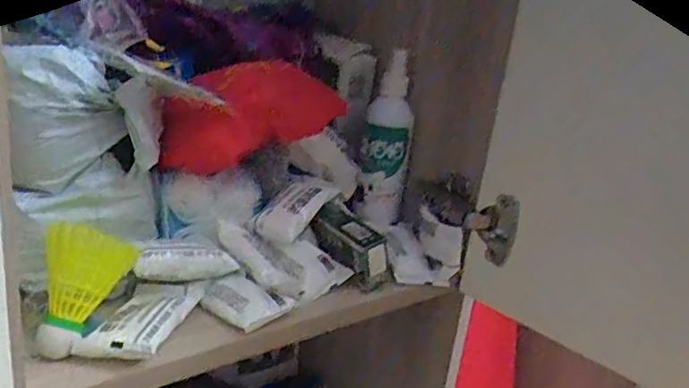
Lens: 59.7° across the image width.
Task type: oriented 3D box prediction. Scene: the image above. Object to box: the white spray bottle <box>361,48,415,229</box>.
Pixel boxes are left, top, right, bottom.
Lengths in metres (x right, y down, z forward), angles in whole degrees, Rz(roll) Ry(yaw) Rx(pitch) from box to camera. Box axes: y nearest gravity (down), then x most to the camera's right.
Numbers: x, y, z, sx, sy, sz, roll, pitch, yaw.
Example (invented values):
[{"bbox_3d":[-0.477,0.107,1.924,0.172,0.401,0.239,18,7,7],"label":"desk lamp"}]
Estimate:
[{"bbox_3d":[0.042,-0.054,0.603,0.052,0.157,0.038,10,20,6],"label":"white spray bottle"}]

